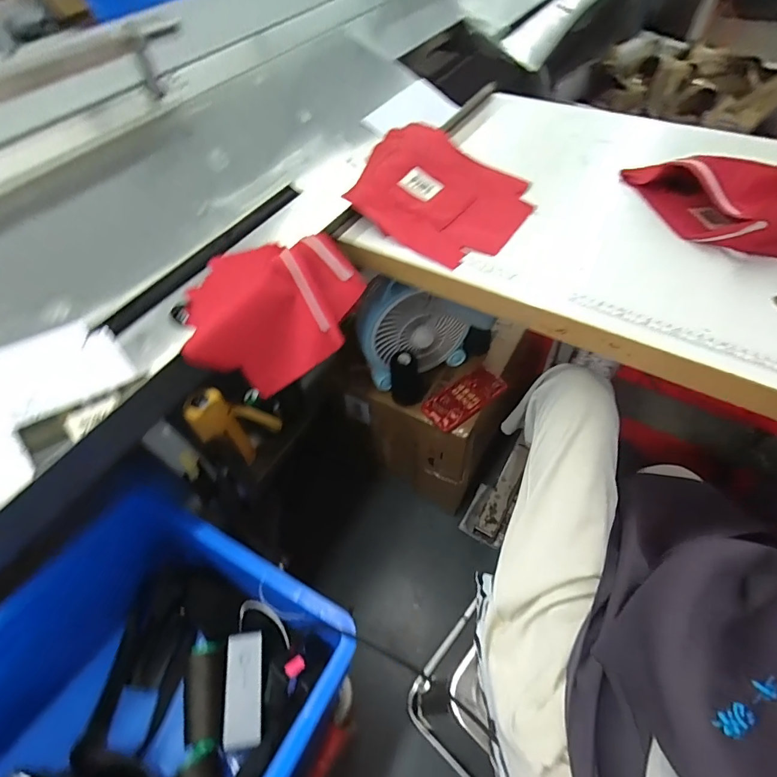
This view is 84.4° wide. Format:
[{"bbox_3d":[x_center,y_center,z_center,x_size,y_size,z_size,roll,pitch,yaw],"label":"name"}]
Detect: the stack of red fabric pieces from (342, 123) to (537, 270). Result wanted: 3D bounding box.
[{"bbox_3d":[0.066,-0.269,0.576,0.238,0.020,0.208,40,65,16],"label":"stack of red fabric pieces"}]

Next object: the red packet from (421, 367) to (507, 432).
[{"bbox_3d":[0.146,0.016,0.814,0.161,0.011,0.076,-32,58,-18],"label":"red packet"}]

